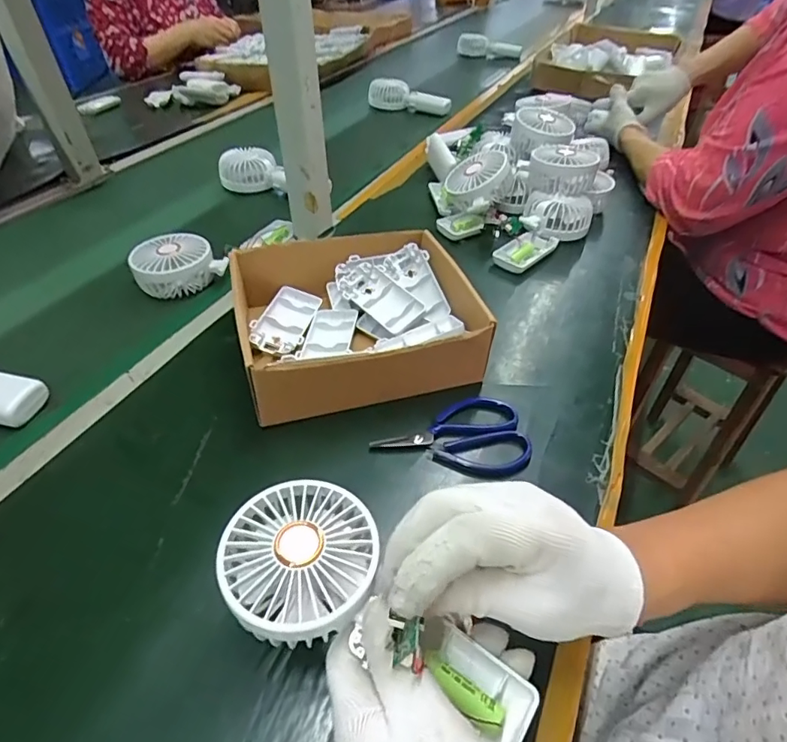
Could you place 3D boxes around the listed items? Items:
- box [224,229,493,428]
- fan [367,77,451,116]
[{"bbox_3d":[-0.037,-0.053,0.489,0.206,0.068,0.185,-10,46,-14],"label":"box"},{"bbox_3d":[0.027,-0.579,1.084,0.193,0.064,0.035,21,47,19],"label":"fan"}]

